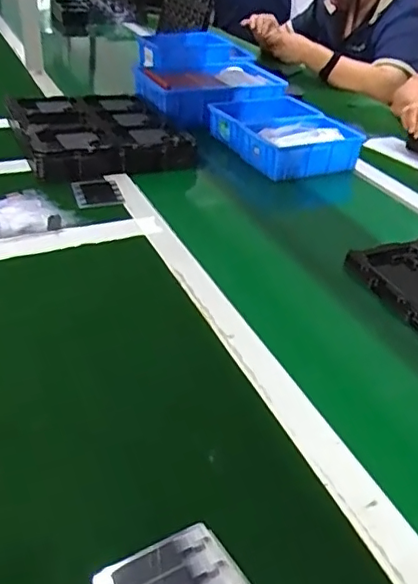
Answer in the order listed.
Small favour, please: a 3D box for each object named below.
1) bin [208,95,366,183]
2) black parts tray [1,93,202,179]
[{"bbox_3d":[0.138,-0.292,1.071,0.215,0.059,0.243,-16,39,-25],"label":"bin"},{"bbox_3d":[-0.191,-0.279,1.010,0.272,0.056,0.272,-13,38,-22],"label":"black parts tray"}]

